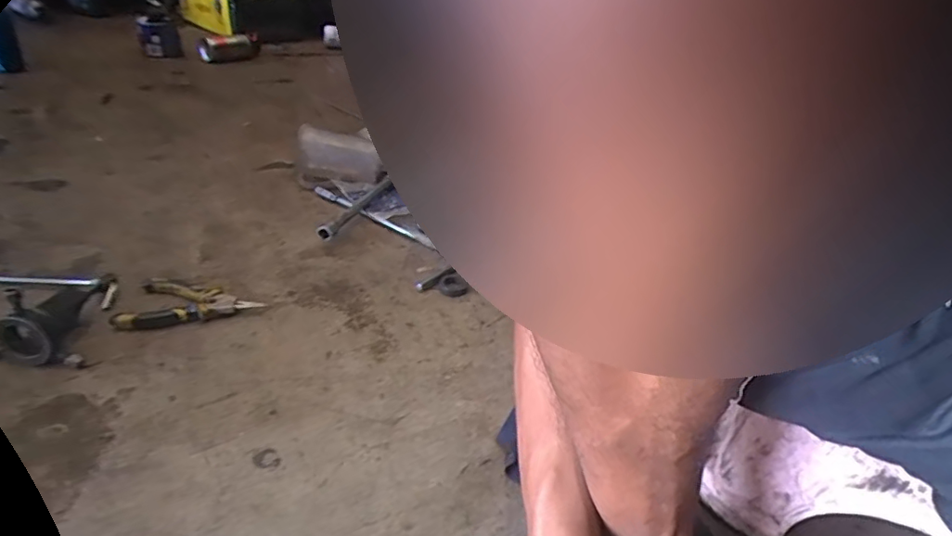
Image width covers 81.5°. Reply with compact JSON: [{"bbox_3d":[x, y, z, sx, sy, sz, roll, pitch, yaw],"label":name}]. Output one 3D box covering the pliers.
[{"bbox_3d":[-0.326,0.044,0.631,0.140,0.020,0.076,6,32,0],"label":"pliers"}]

